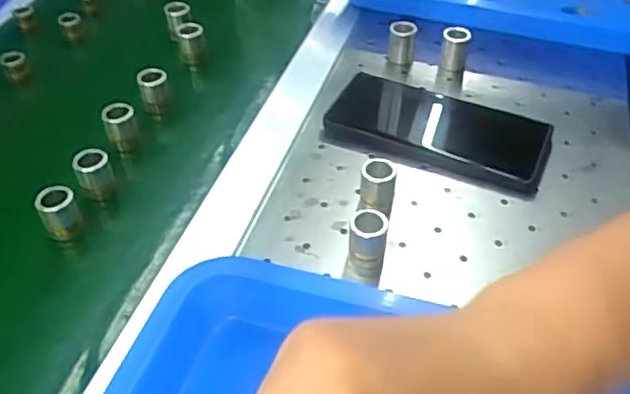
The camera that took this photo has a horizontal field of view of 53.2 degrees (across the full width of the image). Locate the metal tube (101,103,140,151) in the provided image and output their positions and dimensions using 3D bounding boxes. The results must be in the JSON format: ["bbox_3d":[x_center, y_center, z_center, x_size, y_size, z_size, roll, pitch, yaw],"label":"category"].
[{"bbox_3d":[-0.151,-0.049,0.497,0.023,0.047,0.021,-18,46,-16],"label":"metal tube"}]

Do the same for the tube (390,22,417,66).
[{"bbox_3d":[0.077,-0.138,0.557,0.022,0.034,0.017,7,45,9],"label":"tube"}]

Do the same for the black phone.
[{"bbox_3d":[0.095,-0.054,0.485,0.161,0.019,0.080,18,48,20],"label":"black phone"}]

